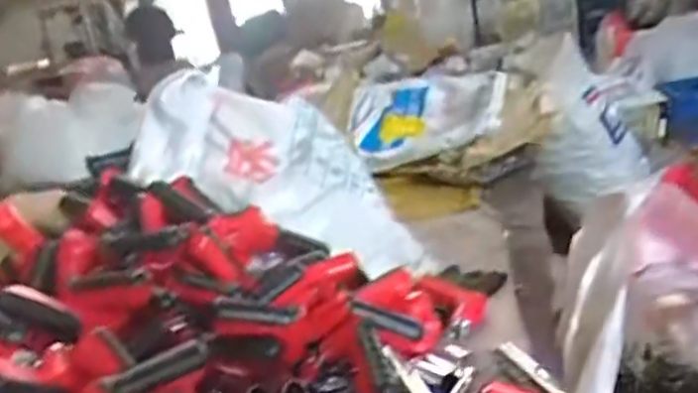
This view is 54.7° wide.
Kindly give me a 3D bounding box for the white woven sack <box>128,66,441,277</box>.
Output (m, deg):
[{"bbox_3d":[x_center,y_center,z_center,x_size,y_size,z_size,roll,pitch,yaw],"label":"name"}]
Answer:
[{"bbox_3d":[-0.119,-0.043,1.153,0.520,0.156,0.274,32,33,20],"label":"white woven sack"}]

